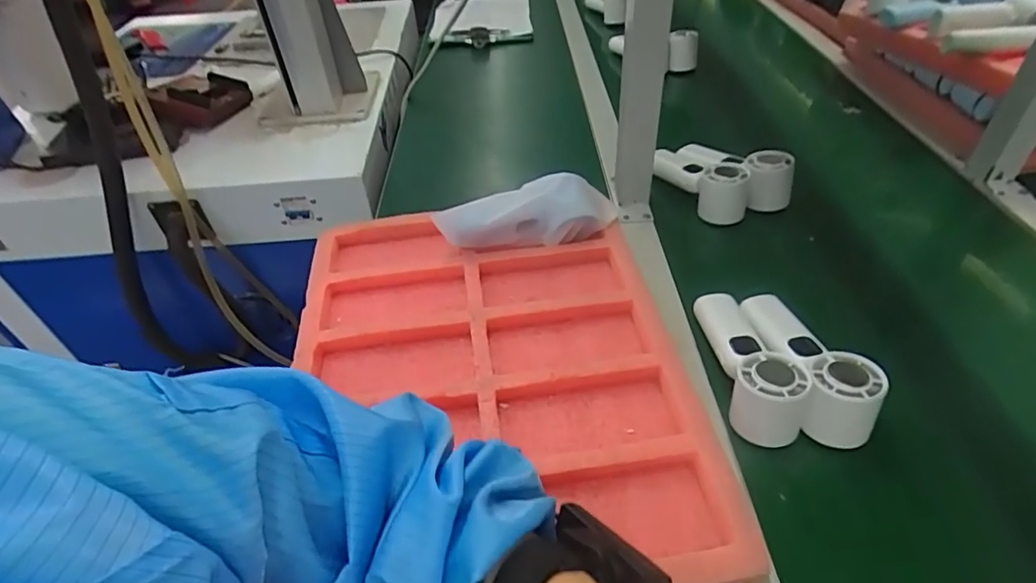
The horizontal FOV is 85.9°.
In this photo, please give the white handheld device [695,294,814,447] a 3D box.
[{"bbox_3d":[0.200,0.055,0.484,0.049,0.050,0.160,-3,44,1],"label":"white handheld device"}]

